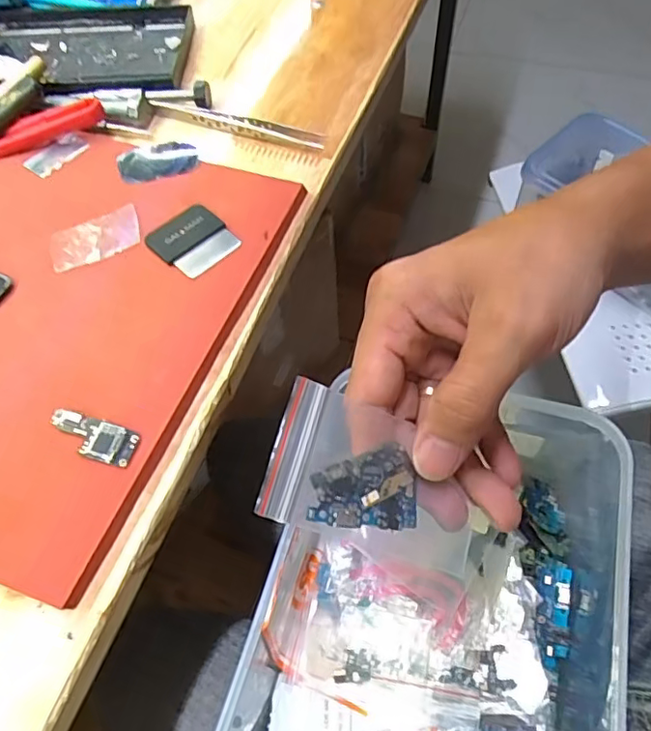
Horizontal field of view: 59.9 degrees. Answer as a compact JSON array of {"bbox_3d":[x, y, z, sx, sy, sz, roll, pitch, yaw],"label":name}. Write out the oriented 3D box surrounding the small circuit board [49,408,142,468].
[{"bbox_3d":[-0.102,0.031,0.246,0.041,0.005,0.018,15,60,7],"label":"small circuit board"}]

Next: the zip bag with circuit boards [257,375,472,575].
[{"bbox_3d":[0.020,0.042,0.208,0.084,0.004,0.049,22,72,-17],"label":"zip bag with circuit boards"}]

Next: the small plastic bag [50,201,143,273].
[{"bbox_3d":[-0.126,-0.070,0.309,0.048,0.004,0.031,-19,62,-13],"label":"small plastic bag"}]

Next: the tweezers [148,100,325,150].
[{"bbox_3d":[-0.058,-0.155,0.363,0.116,0.007,0.011,15,60,7],"label":"tweezers"}]

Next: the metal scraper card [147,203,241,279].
[{"bbox_3d":[-0.072,-0.068,0.307,0.042,0.004,0.039,41,66,19],"label":"metal scraper card"}]

